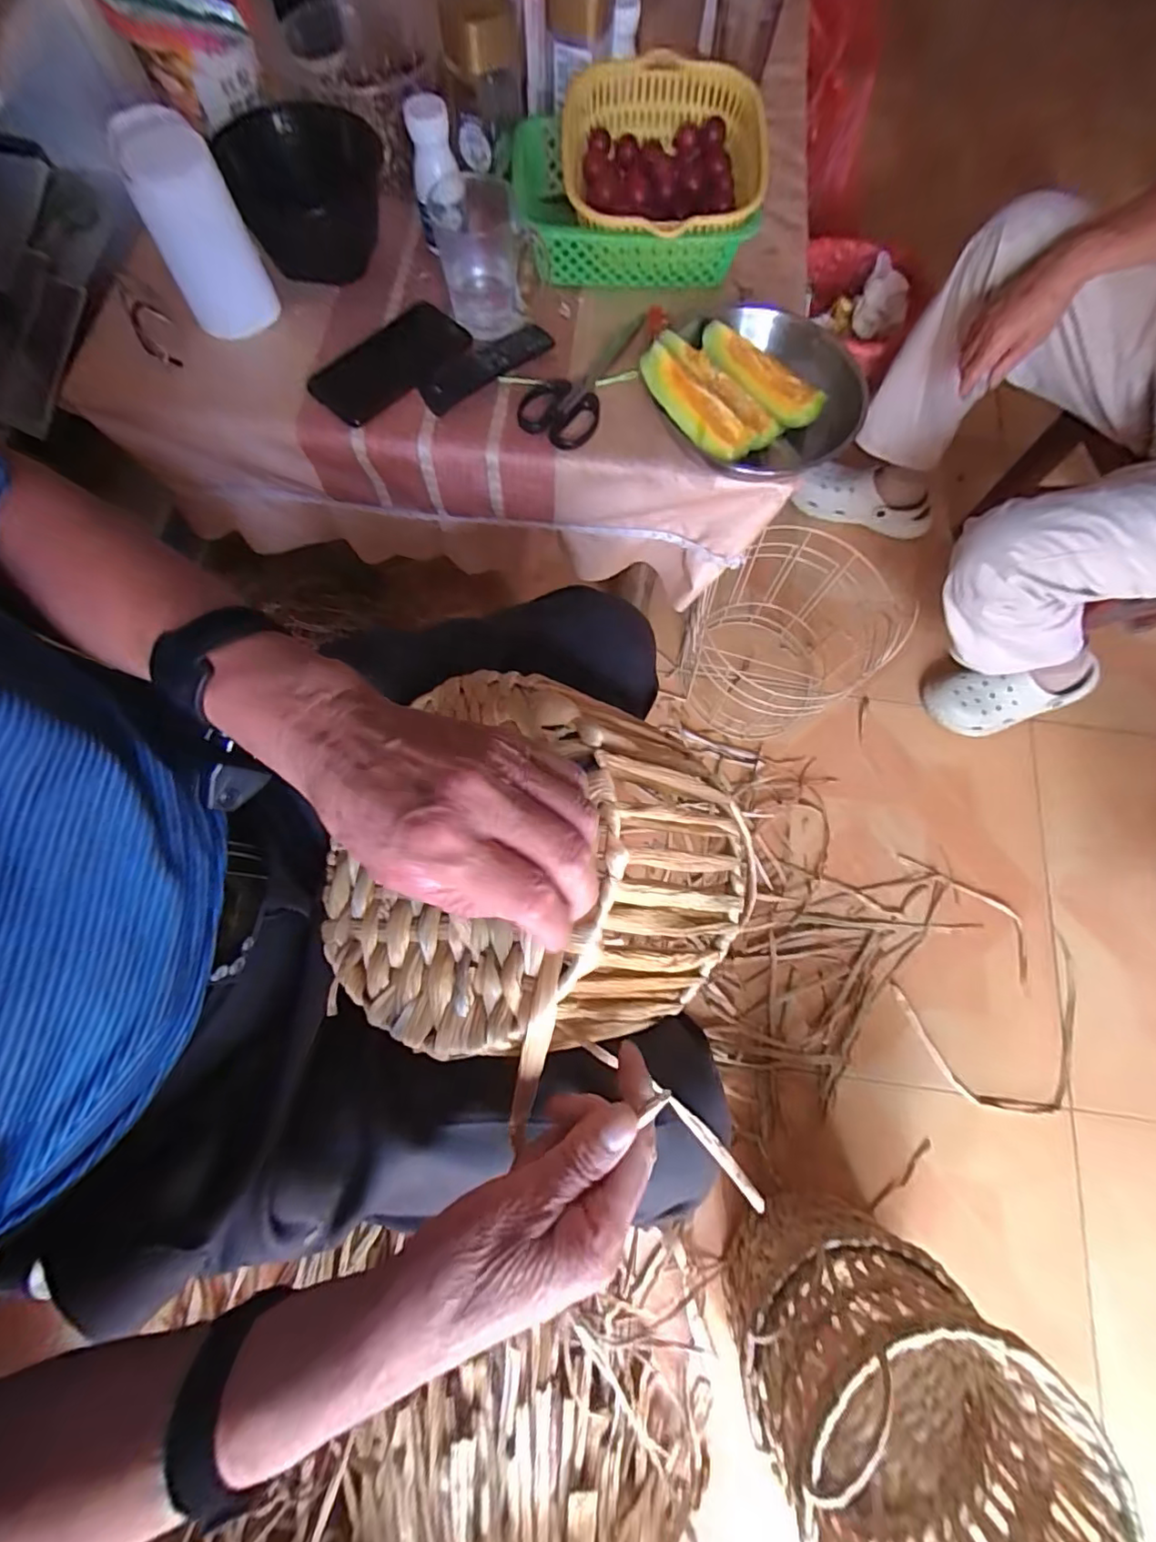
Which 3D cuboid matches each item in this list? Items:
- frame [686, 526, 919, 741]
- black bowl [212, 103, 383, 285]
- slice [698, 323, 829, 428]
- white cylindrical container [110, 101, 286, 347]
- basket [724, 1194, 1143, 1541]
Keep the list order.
[{"bbox_3d":[0.316,-0.200,0.858,0.234,0.228,0.272,36,76,9],"label":"frame"},{"bbox_3d":[-0.262,-0.605,0.583,0.154,0.080,0.160,0,74,-1],"label":"black bowl"},{"bbox_3d":[0.176,-0.385,0.547,0.042,0.026,0.136,-44,79,-12],"label":"slice"},{"bbox_3d":[-0.360,-0.510,0.532,0.081,0.124,0.087,-30,76,-9],"label":"white cylindrical container"},{"bbox_3d":[0.303,0.628,0.569,0.252,0.290,0.250,42,77,10],"label":"basket"}]

